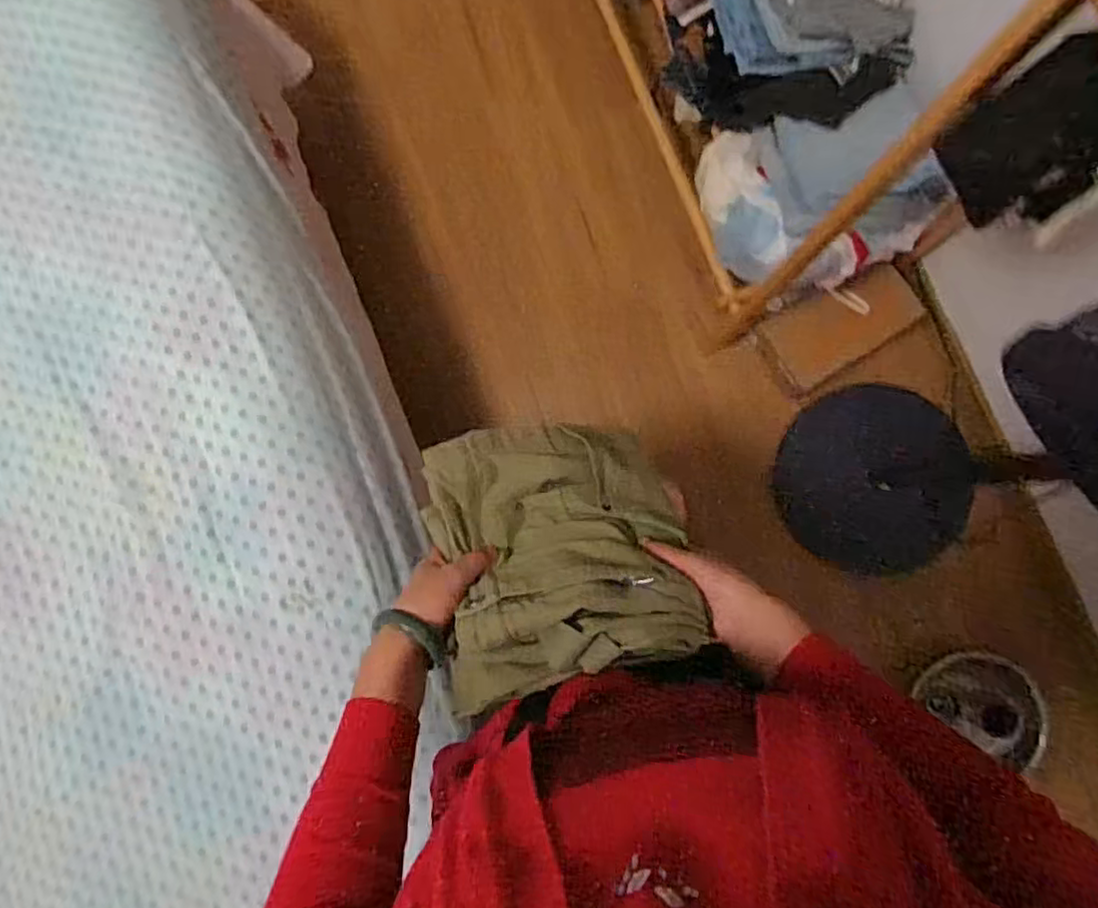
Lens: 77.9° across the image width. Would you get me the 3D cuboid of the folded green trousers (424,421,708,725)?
[{"bbox_3d":[0.010,0.077,0.626,0.238,0.080,0.264,-3,47,-6],"label":"folded green trousers"}]

